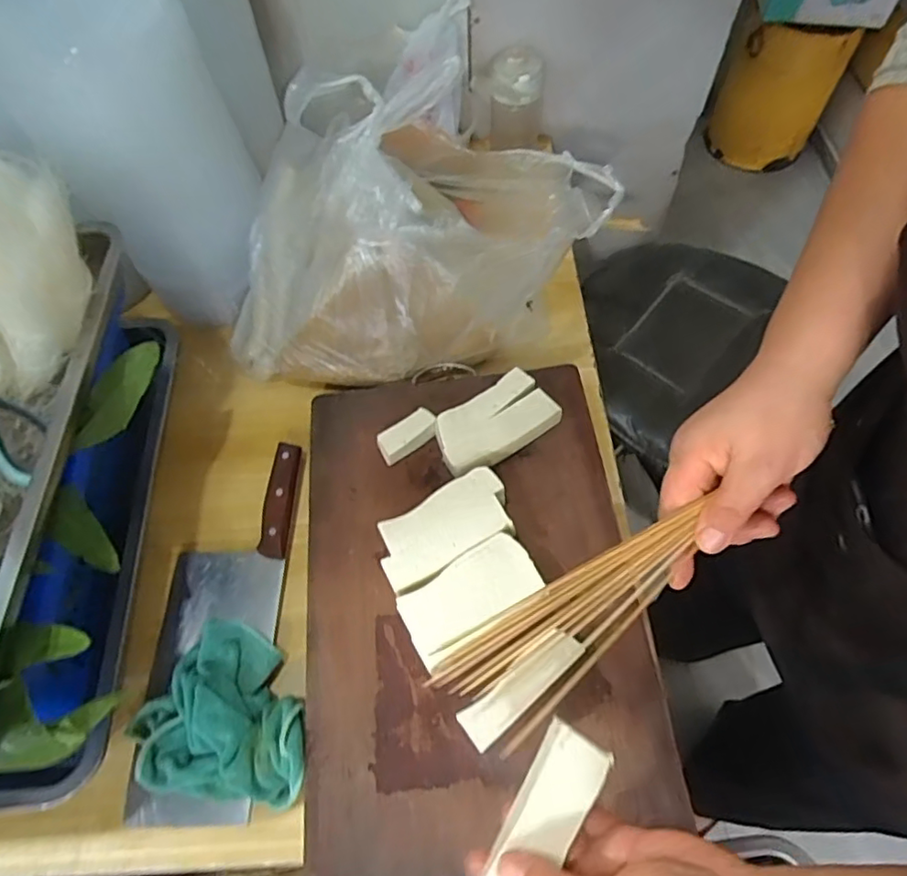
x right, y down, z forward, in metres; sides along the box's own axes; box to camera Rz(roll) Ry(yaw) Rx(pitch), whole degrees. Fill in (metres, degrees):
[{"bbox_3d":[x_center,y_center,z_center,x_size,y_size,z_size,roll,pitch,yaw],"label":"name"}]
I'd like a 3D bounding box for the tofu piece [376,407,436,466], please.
[{"bbox_3d":[-0.049,-0.003,0.603,0.063,0.024,0.029,-33,65,-15],"label":"tofu piece"}]

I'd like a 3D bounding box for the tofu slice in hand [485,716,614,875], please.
[{"bbox_3d":[0.047,0.222,0.327,0.039,0.010,0.115,29,74,17],"label":"tofu slice in hand"}]

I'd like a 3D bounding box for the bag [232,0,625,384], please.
[{"bbox_3d":[-0.053,-0.211,0.614,0.397,0.230,0.215,4,61,4],"label":"bag"}]

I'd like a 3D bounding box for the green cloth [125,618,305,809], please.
[{"bbox_3d":[-0.197,0.230,0.500,0.150,0.032,0.133,4,61,4],"label":"green cloth"}]

